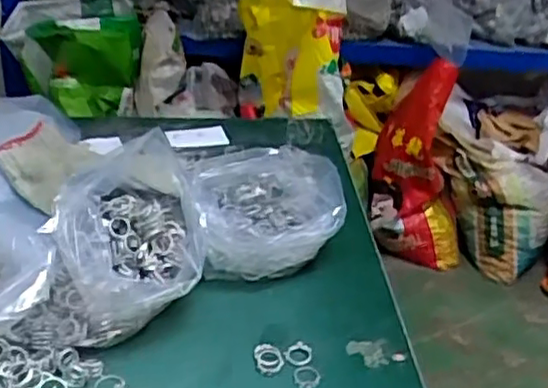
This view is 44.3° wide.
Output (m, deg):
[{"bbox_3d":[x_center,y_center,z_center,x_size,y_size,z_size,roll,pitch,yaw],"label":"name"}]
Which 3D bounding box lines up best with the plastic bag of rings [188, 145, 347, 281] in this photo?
[{"bbox_3d":[-0.010,0.010,0.661,0.141,0.083,0.174,-1,30,-11],"label":"plastic bag of rings"}]

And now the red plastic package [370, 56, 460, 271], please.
[{"bbox_3d":[0.418,-0.048,1.891,0.285,0.594,0.175,11,30,11],"label":"red plastic package"}]

